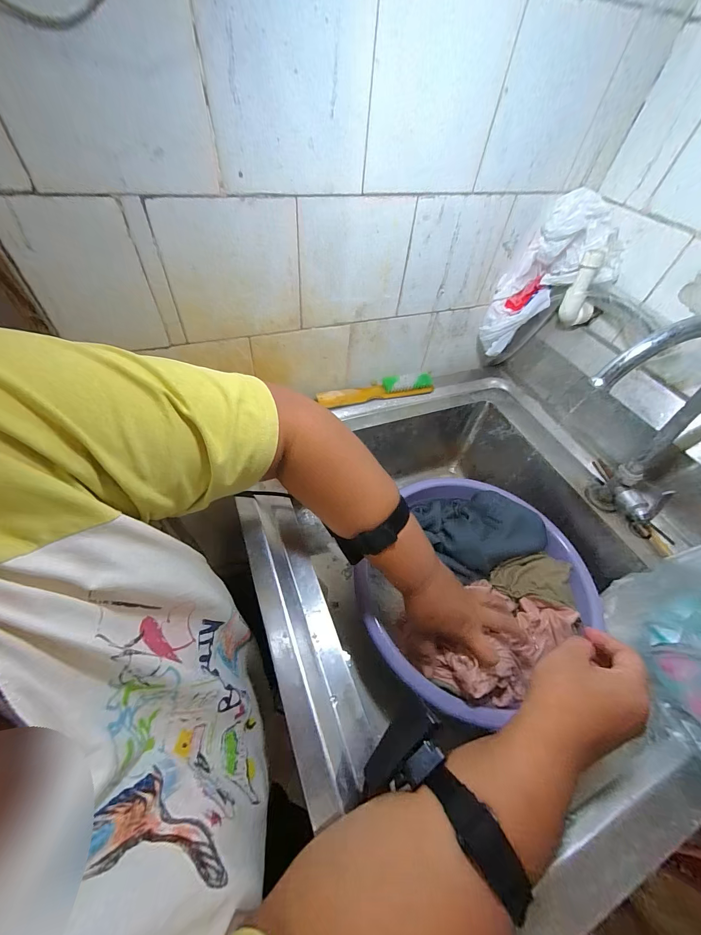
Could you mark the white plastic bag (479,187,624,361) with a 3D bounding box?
[{"bbox_3d":[0.290,-0.280,0.515,0.115,0.225,0.074,12,47,-29],"label":"white plastic bag"}]

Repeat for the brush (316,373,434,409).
[{"bbox_3d":[0.045,-0.134,0.561,0.199,0.027,0.033,-12,54,-14],"label":"brush"}]

